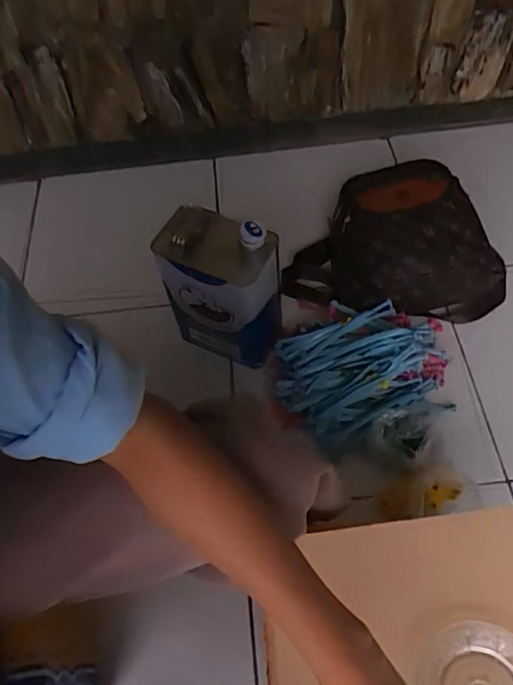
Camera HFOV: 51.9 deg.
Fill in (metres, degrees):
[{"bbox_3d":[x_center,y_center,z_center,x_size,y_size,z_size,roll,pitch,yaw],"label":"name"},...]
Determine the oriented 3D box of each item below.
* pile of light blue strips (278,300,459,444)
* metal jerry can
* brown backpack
[{"bbox_3d":[0.175,0.029,0.851,0.288,0.124,0.214,-11,59,-3],"label":"pile of light blue strips"},{"bbox_3d":[-0.050,-0.083,0.841,0.166,0.240,0.102,20,62,15],"label":"metal jerry can"},{"bbox_3d":[0.248,-0.184,0.952,0.390,0.156,0.266,2,59,5],"label":"brown backpack"}]

